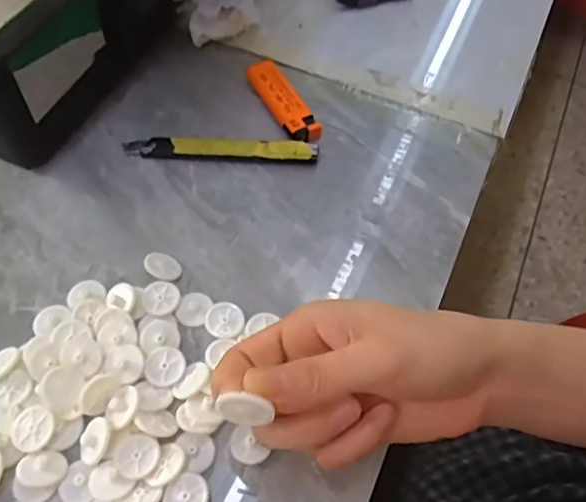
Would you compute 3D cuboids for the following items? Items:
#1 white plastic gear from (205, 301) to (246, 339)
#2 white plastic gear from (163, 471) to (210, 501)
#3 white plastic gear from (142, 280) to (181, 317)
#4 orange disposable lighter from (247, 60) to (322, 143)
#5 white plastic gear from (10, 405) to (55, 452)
[{"bbox_3d":[-0.039,0.040,0.325,0.022,0.008,0.022,1,57,-2],"label":"white plastic gear"},{"bbox_3d":[-0.051,0.117,0.269,0.021,0.004,0.020,1,57,-2],"label":"white plastic gear"},{"bbox_3d":[-0.076,0.027,0.329,0.020,0.004,0.023,-30,63,-21],"label":"white plastic gear"},{"bbox_3d":[-0.007,-0.112,0.422,0.024,0.013,0.084,-23,61,-17],"label":"orange disposable lighter"},{"bbox_3d":[-0.130,0.088,0.282,0.022,0.005,0.021,1,57,-2],"label":"white plastic gear"}]

